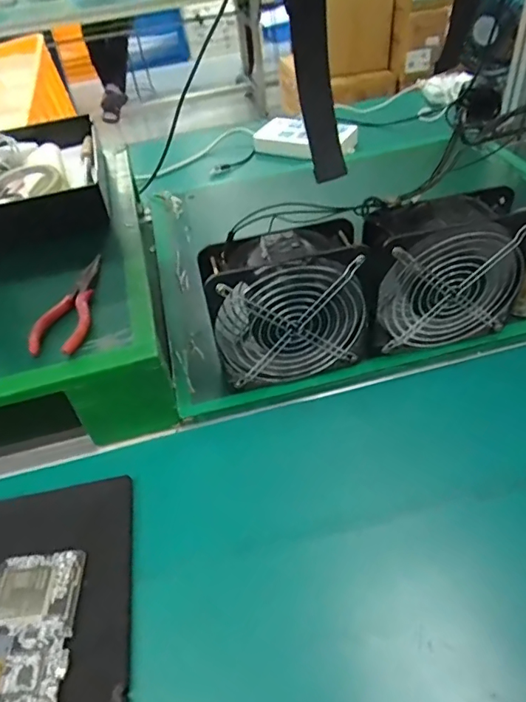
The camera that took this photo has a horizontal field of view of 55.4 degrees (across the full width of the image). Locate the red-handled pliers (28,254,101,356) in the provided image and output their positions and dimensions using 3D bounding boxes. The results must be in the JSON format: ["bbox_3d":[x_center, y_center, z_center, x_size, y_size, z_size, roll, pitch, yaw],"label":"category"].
[{"bbox_3d":[-0.199,-0.048,0.507,0.053,0.018,0.137,-7,42,-1],"label":"red-handled pliers"}]

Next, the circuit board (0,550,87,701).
[{"bbox_3d":[-0.179,0.225,0.367,0.072,0.004,0.155,-7,42,0],"label":"circuit board"}]

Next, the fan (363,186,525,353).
[{"bbox_3d":[0.180,-0.069,0.506,0.156,0.159,0.062,-6,42,0],"label":"fan"}]

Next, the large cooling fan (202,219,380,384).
[{"bbox_3d":[0.024,-0.034,0.497,0.153,0.161,0.060,-13,42,-7],"label":"large cooling fan"}]

